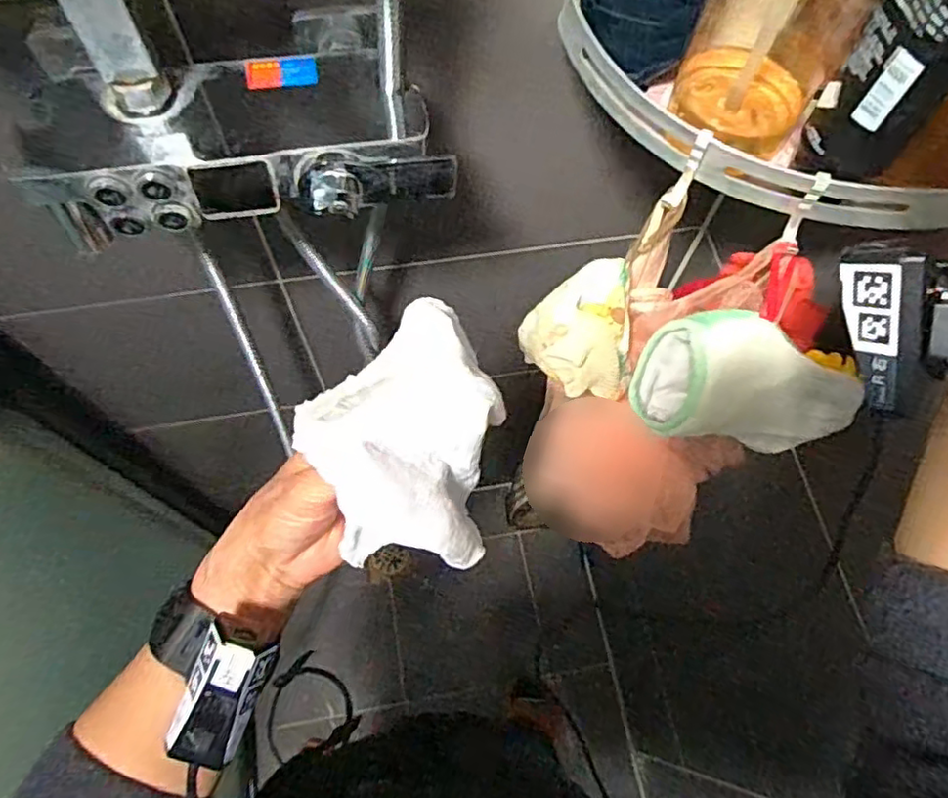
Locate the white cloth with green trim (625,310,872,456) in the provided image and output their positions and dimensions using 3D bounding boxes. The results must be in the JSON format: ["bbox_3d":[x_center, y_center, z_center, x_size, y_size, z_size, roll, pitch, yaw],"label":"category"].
[{"bbox_3d":[0.194,-0.012,0.446,0.155,0.108,0.063,-4,66,-4],"label":"white cloth with green trim"}]

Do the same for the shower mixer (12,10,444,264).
[{"bbox_3d":[-0.140,-0.166,0.394,0.236,0.066,0.133,-8,67,-6],"label":"shower mixer"}]

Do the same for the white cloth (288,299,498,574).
[{"bbox_3d":[-0.038,0.014,0.350,0.097,0.090,0.129,4,66,-1],"label":"white cloth"}]

